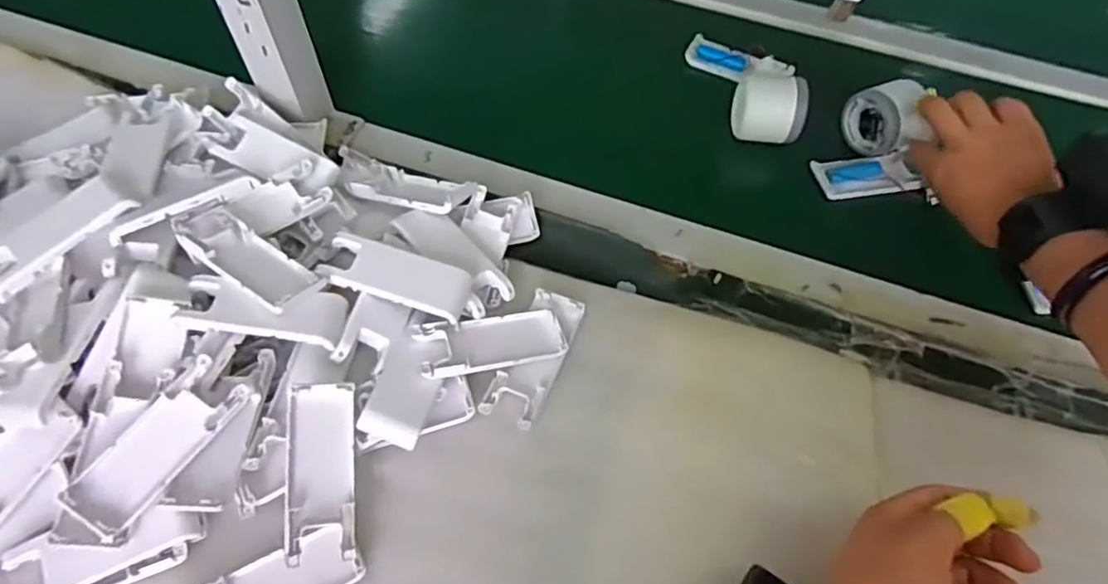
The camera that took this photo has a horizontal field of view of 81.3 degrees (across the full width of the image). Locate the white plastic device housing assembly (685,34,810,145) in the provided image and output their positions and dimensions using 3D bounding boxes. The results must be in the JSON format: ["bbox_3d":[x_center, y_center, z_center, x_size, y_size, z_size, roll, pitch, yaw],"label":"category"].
[{"bbox_3d":[0.180,-0.209,0.610,0.059,0.049,0.160,-12,56,-9],"label":"white plastic device housing assembly"}]

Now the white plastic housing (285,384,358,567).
[{"bbox_3d":[-0.141,0.106,0.389,0.039,0.021,0.099,-3,74,-5],"label":"white plastic housing"}]

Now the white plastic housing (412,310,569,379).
[{"bbox_3d":[-0.042,0.034,0.449,0.102,0.008,0.040,-7,58,-24],"label":"white plastic housing"}]

